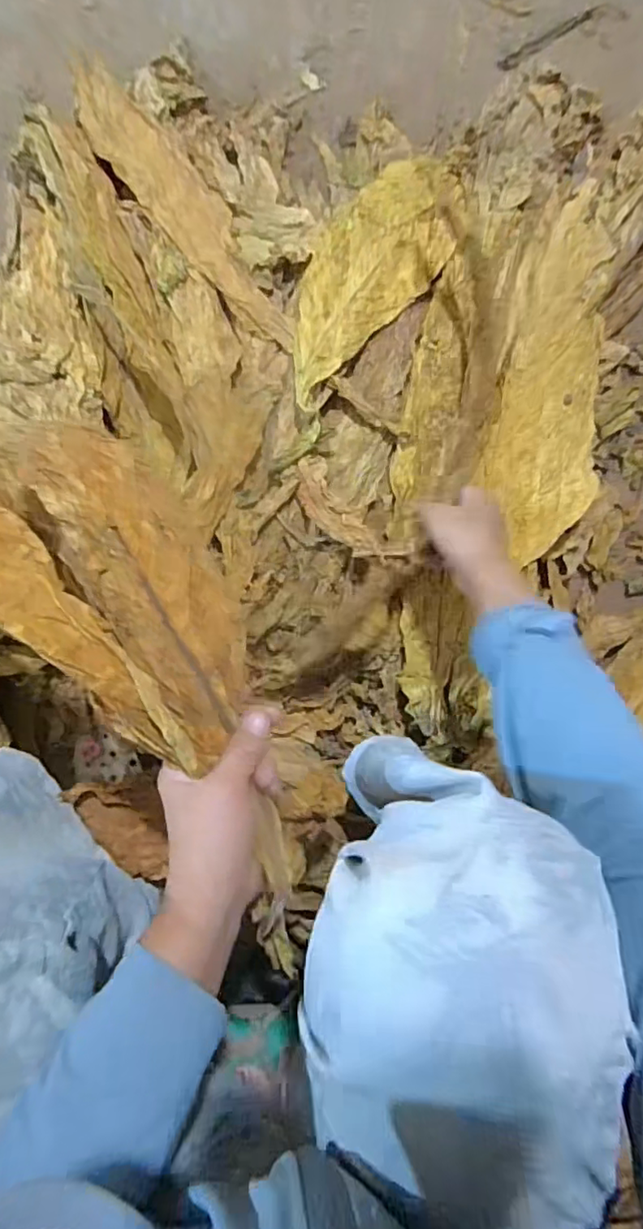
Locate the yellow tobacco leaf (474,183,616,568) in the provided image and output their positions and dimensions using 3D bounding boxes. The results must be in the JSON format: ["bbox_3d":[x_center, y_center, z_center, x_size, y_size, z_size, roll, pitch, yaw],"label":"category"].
[{"bbox_3d":[0.241,-0.247,0.581,0.113,0.032,0.373,11,91,-3],"label":"yellow tobacco leaf"}]

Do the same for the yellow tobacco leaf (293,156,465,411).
[{"bbox_3d":[0.046,-0.342,0.568,0.113,0.022,0.317,31,74,-4],"label":"yellow tobacco leaf"}]

